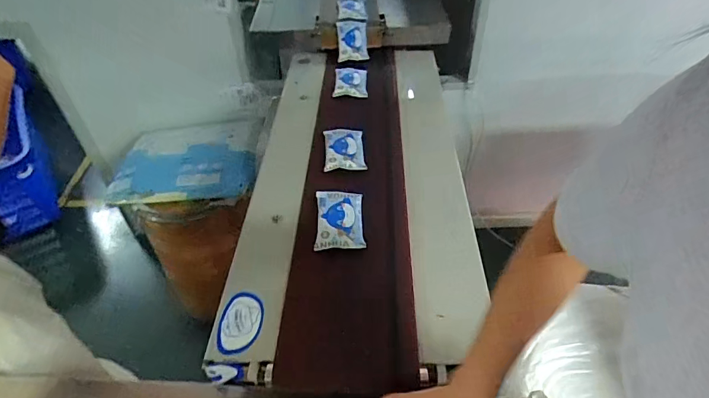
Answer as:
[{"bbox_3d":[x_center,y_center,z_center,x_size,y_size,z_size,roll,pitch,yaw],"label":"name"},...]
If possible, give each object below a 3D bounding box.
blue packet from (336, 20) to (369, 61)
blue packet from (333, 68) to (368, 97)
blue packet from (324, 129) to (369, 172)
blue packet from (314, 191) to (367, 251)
[{"bbox_3d":[-0.005,-0.469,1.272,0.090,0.022,0.133,-2,81,-16],"label":"blue packet"},{"bbox_3d":[-0.010,-0.320,1.165,0.088,0.028,0.135,-1,43,0],"label":"blue packet"},{"bbox_3d":[-0.021,-0.109,0.924,0.085,0.018,0.131,-3,43,-2],"label":"blue packet"},{"bbox_3d":[-0.027,0.033,0.777,0.083,0.018,0.138,-2,43,-1],"label":"blue packet"}]

